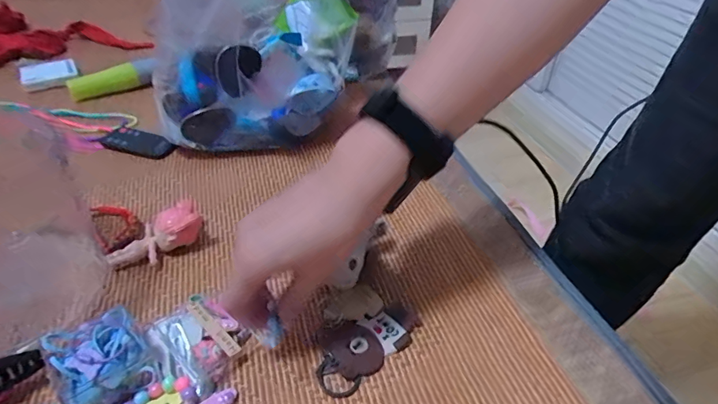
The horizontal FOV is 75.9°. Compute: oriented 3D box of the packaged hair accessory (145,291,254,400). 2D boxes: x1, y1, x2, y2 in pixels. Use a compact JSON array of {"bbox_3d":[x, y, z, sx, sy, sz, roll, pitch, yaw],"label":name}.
[{"bbox_3d":[-0.116,0.097,0.337,0.066,0.016,0.054,27,45,26],"label":"packaged hair accessory"}]

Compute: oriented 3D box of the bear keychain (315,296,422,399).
[{"bbox_3d":[0.004,0.103,0.341,0.088,0.011,0.047,-27,48,-31],"label":"bear keychain"}]

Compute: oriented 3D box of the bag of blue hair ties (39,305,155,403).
[{"bbox_3d":[-0.169,0.105,0.303,0.052,0.034,0.047,-27,47,-31],"label":"bag of blue hair ties"}]

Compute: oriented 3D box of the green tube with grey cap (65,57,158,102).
[{"bbox_3d":[-0.346,-0.173,0.653,0.124,0.037,0.019,-20,40,-6],"label":"green tube with grey cap"}]

